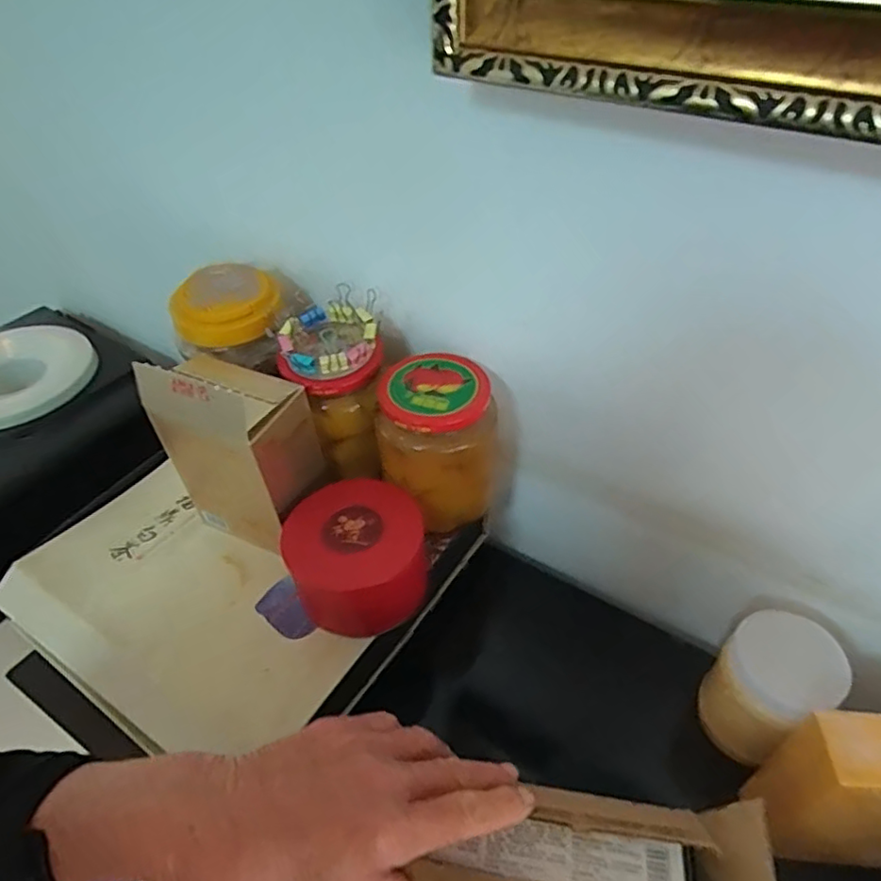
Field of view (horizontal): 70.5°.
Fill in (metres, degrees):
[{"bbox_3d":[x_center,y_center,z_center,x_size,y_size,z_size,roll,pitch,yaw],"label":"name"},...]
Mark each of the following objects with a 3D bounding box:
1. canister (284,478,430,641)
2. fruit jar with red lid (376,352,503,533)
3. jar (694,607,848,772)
[{"bbox_3d":[-0.066,0.088,0.482,0.096,0.069,0.100,-1,44,1],"label":"canister"},{"bbox_3d":[-0.002,0.004,0.504,0.085,0.118,0.084,-1,44,1],"label":"fruit jar with red lid"},{"bbox_3d":[0.222,0.168,0.426,0.064,0.088,0.064,-27,50,-24],"label":"jar"}]

